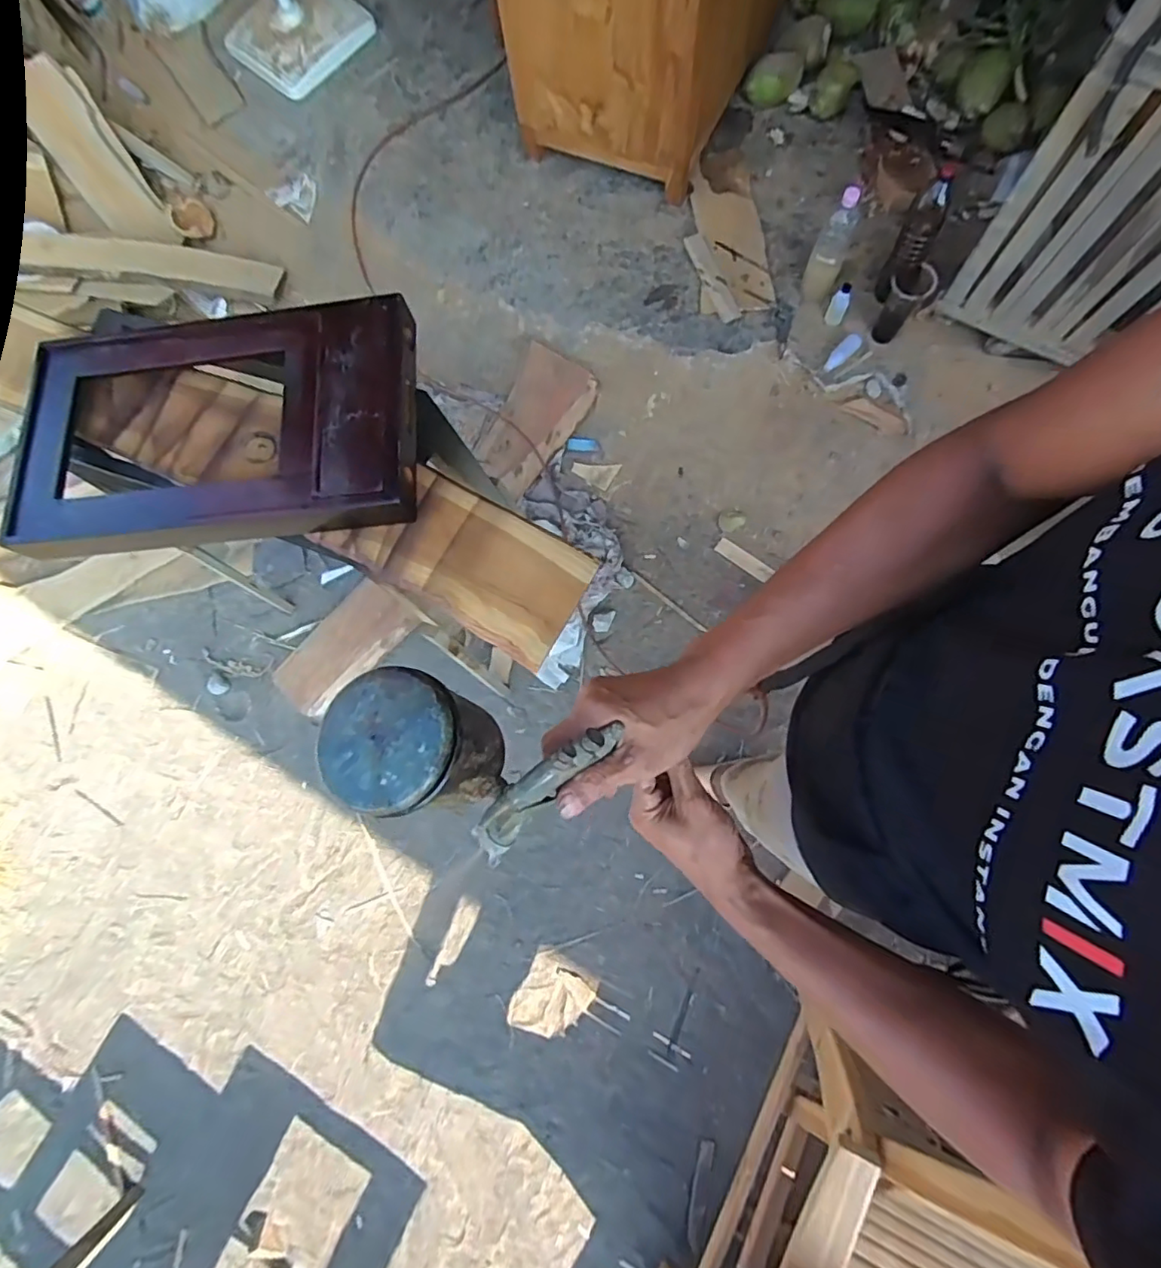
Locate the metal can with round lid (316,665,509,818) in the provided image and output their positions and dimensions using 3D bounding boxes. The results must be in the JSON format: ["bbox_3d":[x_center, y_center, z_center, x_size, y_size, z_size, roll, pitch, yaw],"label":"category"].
[{"bbox_3d":[-0.098,0.064,0.350,0.088,0.084,0.077,0,79,1],"label":"metal can with round lid"}]

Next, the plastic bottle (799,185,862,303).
[{"bbox_3d":[0.598,-0.923,1.367,0.083,0.251,0.077,23,81,10],"label":"plastic bottle"}]

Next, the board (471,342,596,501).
[{"bbox_3d":[-0.138,-0.587,1.568,0.232,0.035,0.411,33,85,-3],"label":"board"}]

